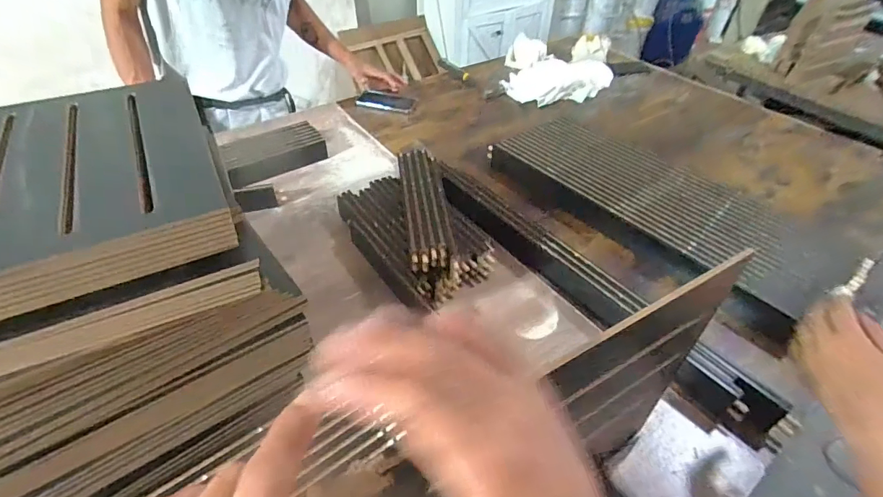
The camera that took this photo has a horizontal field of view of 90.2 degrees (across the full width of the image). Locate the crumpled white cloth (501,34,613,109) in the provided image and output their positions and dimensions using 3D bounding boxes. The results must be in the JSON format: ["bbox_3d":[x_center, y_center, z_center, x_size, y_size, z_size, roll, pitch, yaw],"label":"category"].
[{"bbox_3d":[0.361,-0.575,1.368,0.311,0.090,0.437,8,44,7],"label":"crumpled white cloth"}]

